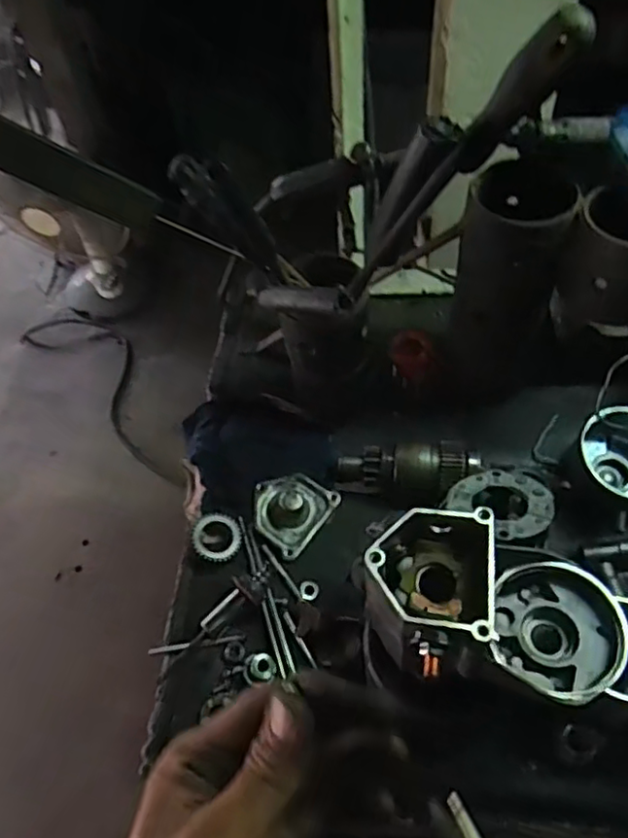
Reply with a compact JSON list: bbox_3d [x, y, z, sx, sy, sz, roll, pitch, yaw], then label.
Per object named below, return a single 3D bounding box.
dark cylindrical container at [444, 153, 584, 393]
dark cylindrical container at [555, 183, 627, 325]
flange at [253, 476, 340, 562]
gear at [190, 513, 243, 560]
[{"bbox_3d":[0.179,-0.121,0.607,0.086,0.220,0.093,-3,54,4],"label":"dark cylindrical container"},{"bbox_3d":[0.252,-0.125,0.519,0.085,0.104,0.079,-3,54,4],"label":"dark cylindrical container"},{"bbox_3d":[-0.024,0.081,0.610,0.070,0.029,0.075,36,68,14],"label":"flange"},{"bbox_3d":[-0.091,0.112,0.599,0.046,0.015,0.044,12,53,-16],"label":"gear"}]

